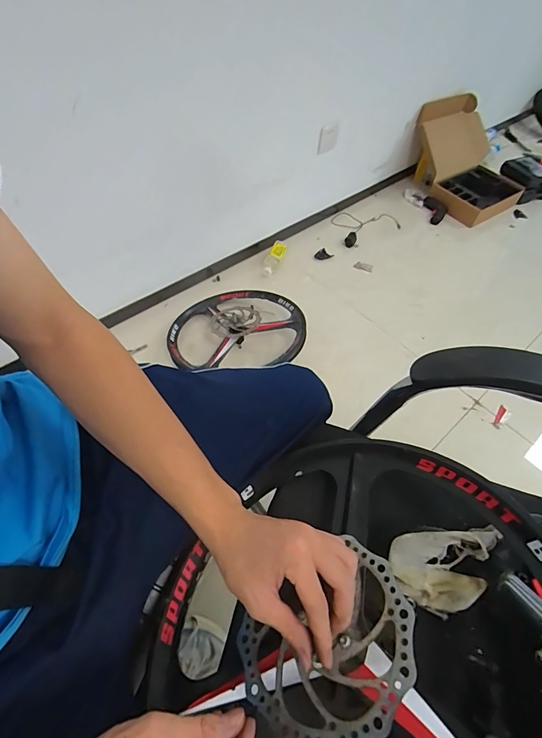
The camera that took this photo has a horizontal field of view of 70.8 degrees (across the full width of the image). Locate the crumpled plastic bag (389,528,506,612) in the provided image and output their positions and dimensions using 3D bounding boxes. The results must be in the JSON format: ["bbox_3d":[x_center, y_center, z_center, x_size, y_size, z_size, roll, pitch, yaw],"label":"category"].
[{"bbox_3d":[0.185,0.215,0.407,0.116,0.098,0.073,0,55,-5],"label":"crumpled plastic bag"}]

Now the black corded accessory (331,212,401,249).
[{"bbox_3d":[0.410,-0.641,1.671,0.334,0.041,0.191,-27,61,-21],"label":"black corded accessory"}]

